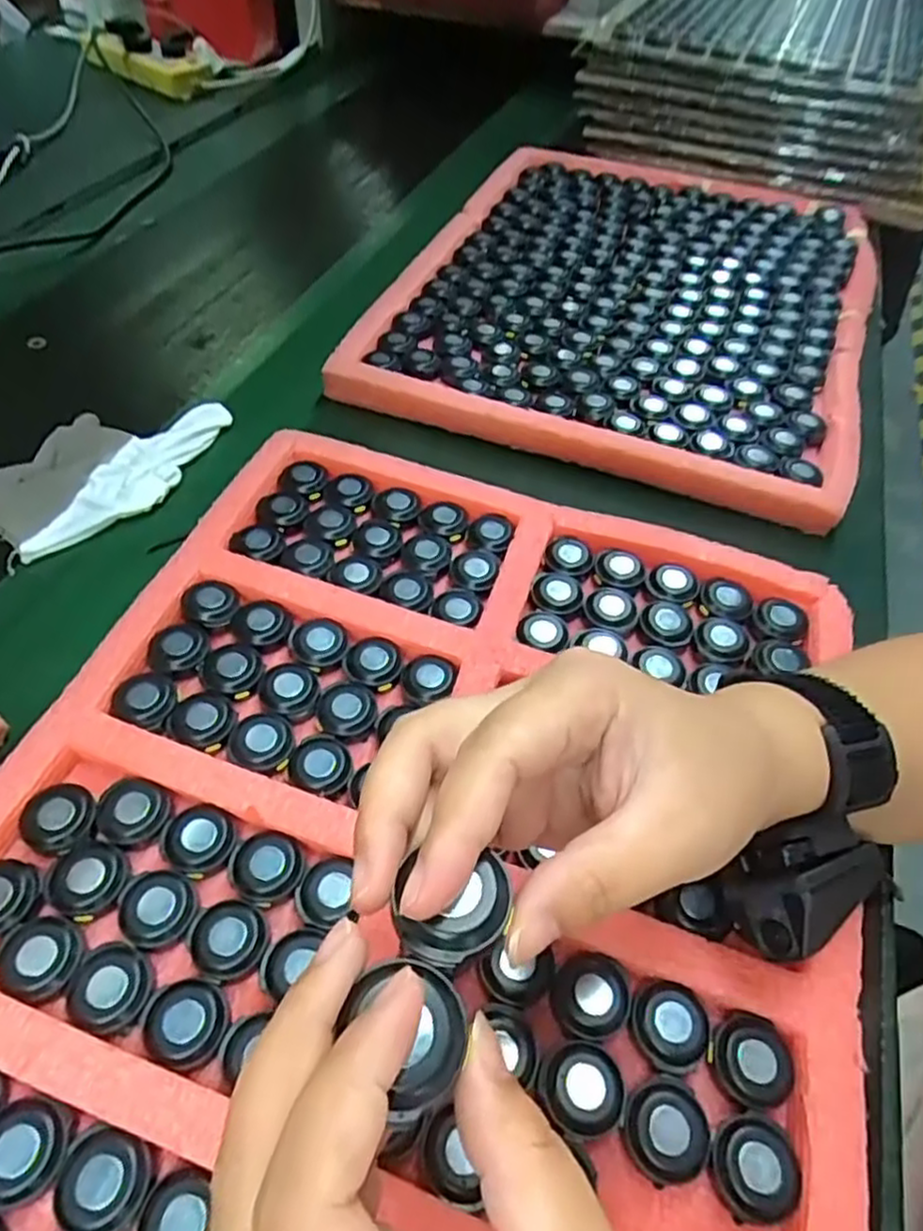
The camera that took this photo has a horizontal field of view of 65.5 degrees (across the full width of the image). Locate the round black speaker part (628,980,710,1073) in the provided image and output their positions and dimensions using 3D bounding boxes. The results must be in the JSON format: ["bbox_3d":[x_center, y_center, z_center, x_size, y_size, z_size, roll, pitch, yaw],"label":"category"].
[{"bbox_3d":[0.079,0.155,0.271,0.028,0.015,0.029,2,51,-3],"label":"round black speaker part"}]

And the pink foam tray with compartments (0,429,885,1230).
[{"bbox_3d":[-0.022,0.102,0.303,0.363,0.032,0.454,17,52,9],"label":"pink foam tray with compartments"}]

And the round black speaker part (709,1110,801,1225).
[{"bbox_3d":[0.100,0.189,0.247,0.029,0.014,0.028,2,51,-3],"label":"round black speaker part"}]

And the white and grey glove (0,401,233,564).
[{"bbox_3d":[-0.239,-0.101,0.486,0.099,0.018,0.161,23,53,14],"label":"white and grey glove"}]

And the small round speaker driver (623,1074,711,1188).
[{"bbox_3d":[0.071,0.181,0.252,0.028,0.012,0.029,2,51,-3],"label":"small round speaker driver"}]

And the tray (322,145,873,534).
[{"bbox_3d":[0.165,-0.304,0.651,0.380,0.034,0.510,17,52,10],"label":"tray"}]

